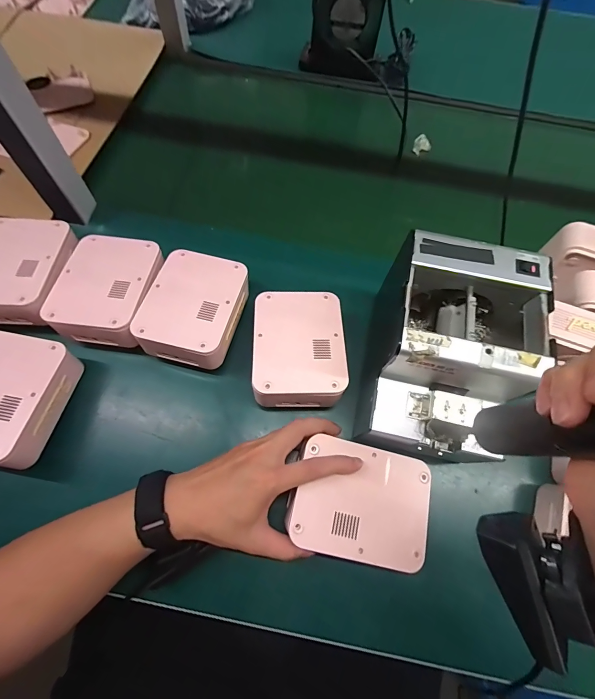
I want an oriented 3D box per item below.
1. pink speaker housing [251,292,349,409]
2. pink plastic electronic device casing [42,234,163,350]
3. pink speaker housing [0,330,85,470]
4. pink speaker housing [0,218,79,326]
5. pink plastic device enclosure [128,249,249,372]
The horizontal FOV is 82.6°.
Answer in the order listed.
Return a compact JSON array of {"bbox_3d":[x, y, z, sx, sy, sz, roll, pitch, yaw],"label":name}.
[{"bbox_3d":[0.001,-0.004,0.380,0.097,0.038,0.129,0,66,-3],"label":"pink speaker housing"},{"bbox_3d":[-0.222,-0.073,0.401,0.105,0.039,0.130,7,66,0],"label":"pink plastic electronic device casing"},{"bbox_3d":[-0.306,0.049,0.353,0.105,0.042,0.131,12,66,2],"label":"pink speaker housing"},{"bbox_3d":[-0.327,-0.096,0.402,0.108,0.040,0.135,5,66,-1],"label":"pink speaker housing"},{"bbox_3d":[-0.119,-0.051,0.397,0.102,0.041,0.128,12,66,2],"label":"pink plastic device enclosure"}]

